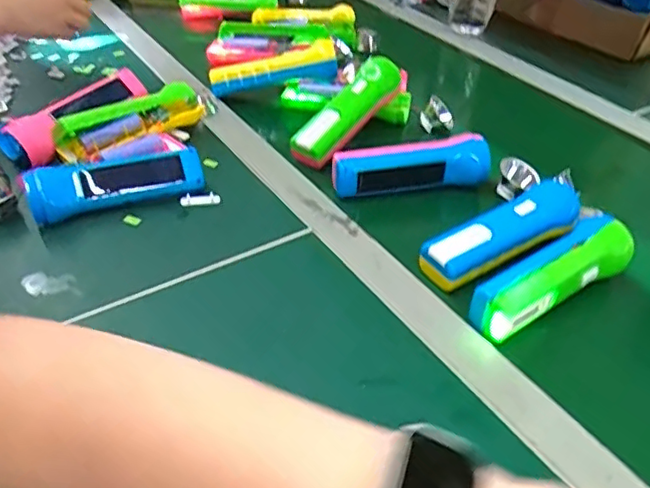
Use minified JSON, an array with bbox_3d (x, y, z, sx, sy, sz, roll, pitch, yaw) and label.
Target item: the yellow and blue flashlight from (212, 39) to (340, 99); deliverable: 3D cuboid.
[{"bbox_3d":[-0.060,-0.211,0.722,0.151,0.039,0.031,-16,45,-17],"label":"yellow and blue flashlight"}]

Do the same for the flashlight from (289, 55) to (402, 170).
[{"bbox_3d":[0.028,-0.151,0.667,0.035,0.035,0.169,28,62,27],"label":"flashlight"}]

